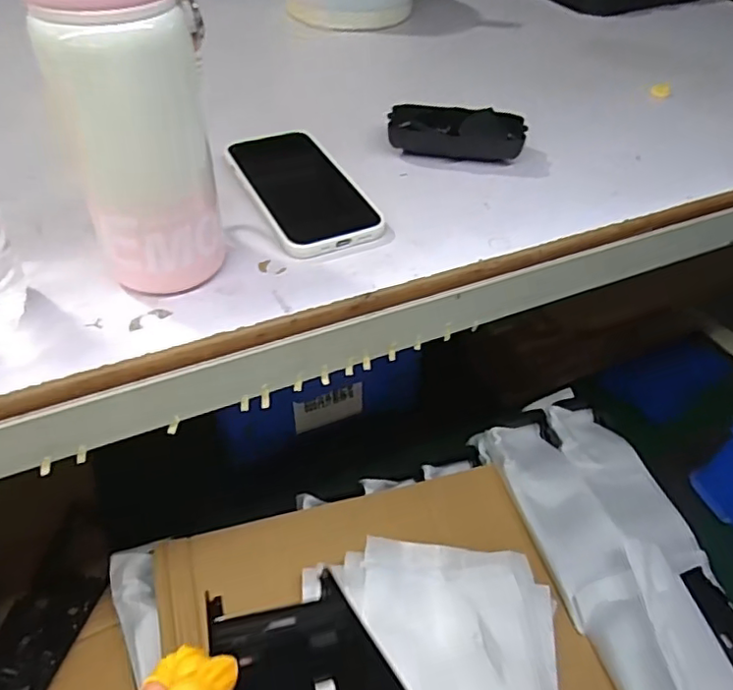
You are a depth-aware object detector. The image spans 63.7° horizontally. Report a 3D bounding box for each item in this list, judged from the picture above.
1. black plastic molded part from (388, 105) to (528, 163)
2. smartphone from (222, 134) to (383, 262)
[{"bbox_3d":[0.074,-0.174,0.491,0.108,0.030,0.050,11,46,8],"label":"black plastic molded part"},{"bbox_3d":[-0.049,-0.117,0.437,0.074,0.010,0.150,-19,49,-20],"label":"smartphone"}]

